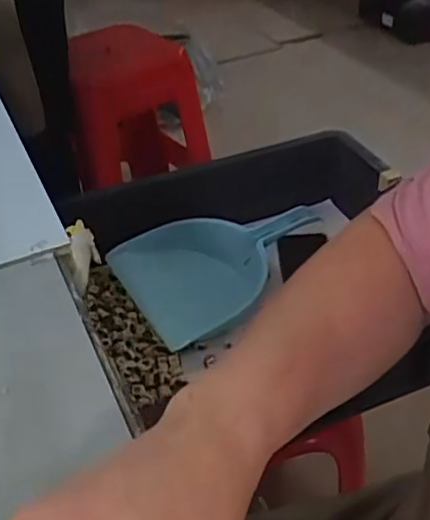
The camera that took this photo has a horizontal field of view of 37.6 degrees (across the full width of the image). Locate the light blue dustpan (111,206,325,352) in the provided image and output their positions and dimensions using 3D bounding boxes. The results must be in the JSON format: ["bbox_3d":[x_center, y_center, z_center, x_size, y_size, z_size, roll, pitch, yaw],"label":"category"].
[{"bbox_3d":[0.006,0.019,0.913,0.279,0.153,0.110,-19,41,-18],"label":"light blue dustpan"}]

